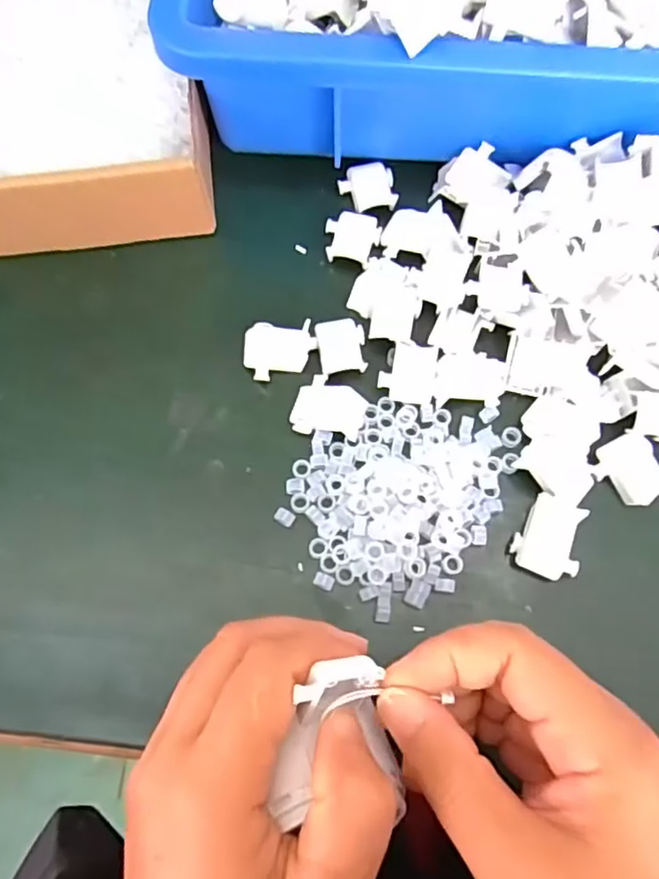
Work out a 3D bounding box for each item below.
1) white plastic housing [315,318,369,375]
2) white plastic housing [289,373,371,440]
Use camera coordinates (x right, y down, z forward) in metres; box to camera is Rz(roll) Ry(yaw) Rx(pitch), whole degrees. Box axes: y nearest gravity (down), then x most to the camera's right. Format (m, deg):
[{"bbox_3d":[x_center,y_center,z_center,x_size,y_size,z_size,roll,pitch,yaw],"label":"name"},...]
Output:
[{"bbox_3d":[0.006,-0.047,0.310,0.023,0.004,0.028,-8,71,-1],"label":"white plastic housing"},{"bbox_3d":[0.000,-0.015,0.300,0.034,0.004,0.029,16,72,6],"label":"white plastic housing"}]

